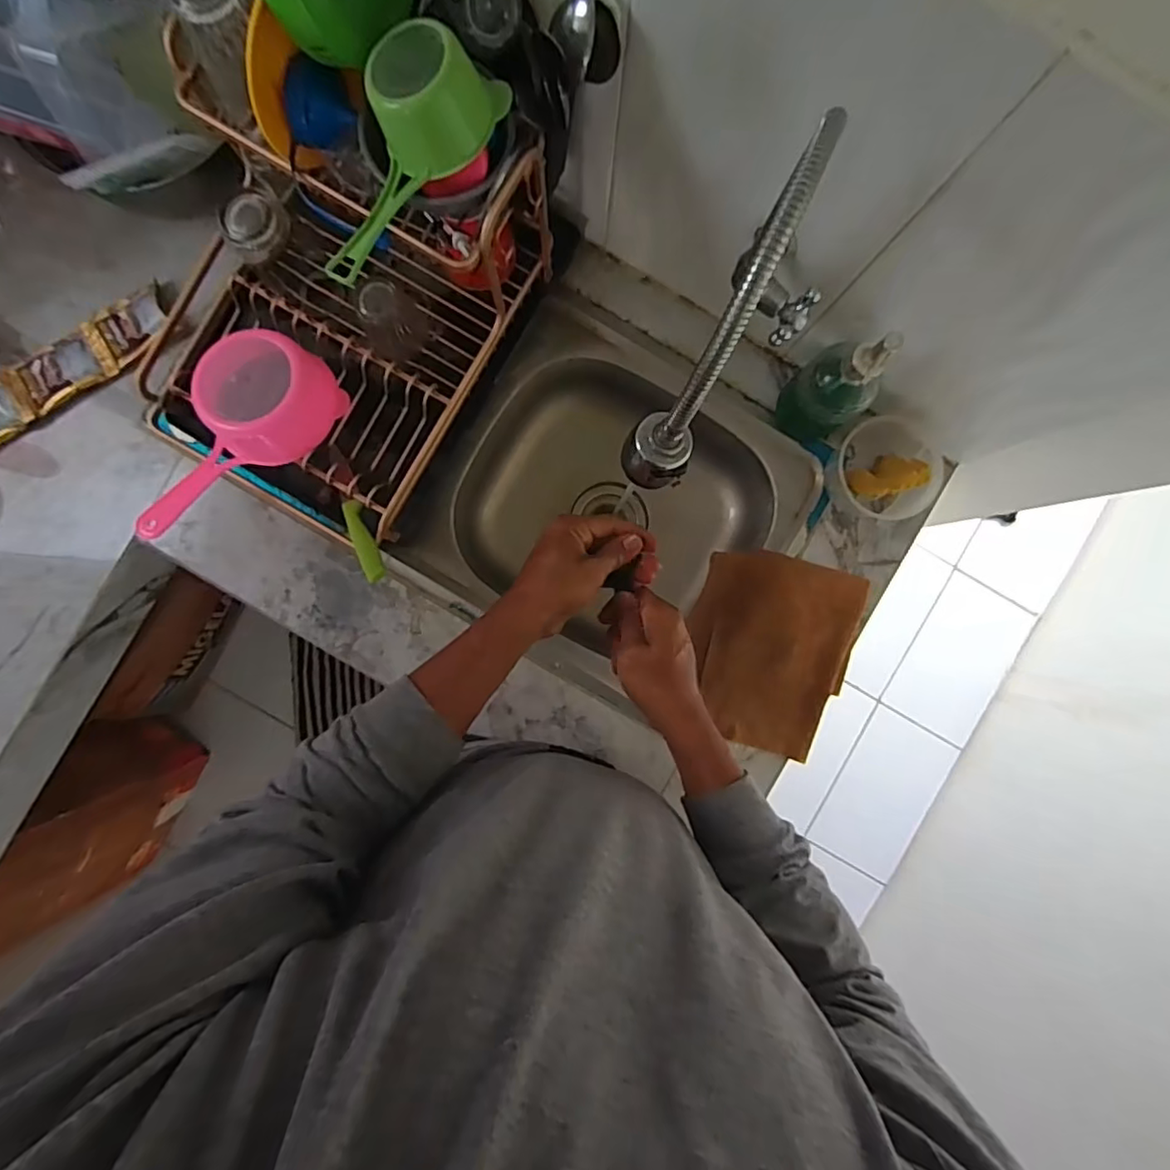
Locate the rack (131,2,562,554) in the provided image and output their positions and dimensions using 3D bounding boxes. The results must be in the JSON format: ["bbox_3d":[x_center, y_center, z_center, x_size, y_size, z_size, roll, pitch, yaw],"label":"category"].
[{"bbox_3d":[-0.253,-0.263,0.557,0.295,0.188,0.387,31,89,-1],"label":"rack"}]

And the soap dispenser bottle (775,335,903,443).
[{"bbox_3d":[0.257,-0.203,0.601,0.073,0.179,0.085,-38,91,-1],"label":"soap dispenser bottle"}]

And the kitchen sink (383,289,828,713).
[{"bbox_3d":[0.035,-0.091,0.735,0.393,0.155,0.382,32,89,-1],"label":"kitchen sink"}]

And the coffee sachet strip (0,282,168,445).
[{"bbox_3d":[-0.599,-0.242,0.653,0.282,0.016,0.070,-34,91,-1],"label":"coffee sachet strip"}]

